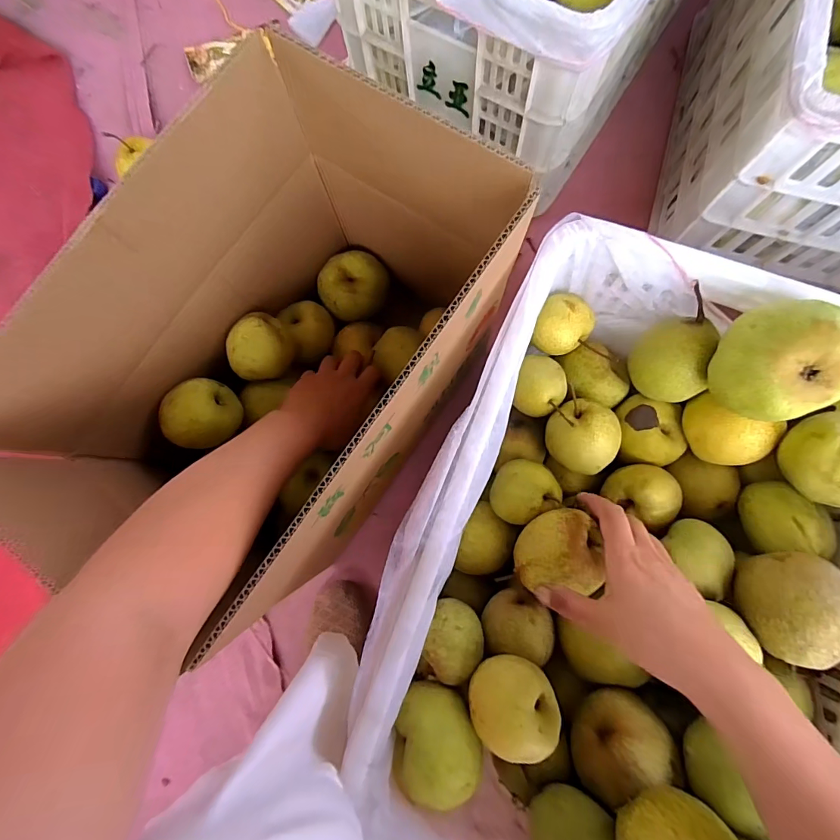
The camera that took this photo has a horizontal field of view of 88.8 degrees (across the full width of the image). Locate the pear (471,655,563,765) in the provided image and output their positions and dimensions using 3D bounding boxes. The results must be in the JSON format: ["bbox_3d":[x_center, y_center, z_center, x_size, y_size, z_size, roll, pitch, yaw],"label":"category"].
[{"bbox_3d":[0.077,0.233,0.358,0.068,0.063,0.067,0,81,3],"label":"pear"}]

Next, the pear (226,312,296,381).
[{"bbox_3d":[-0.184,-0.082,0.495,0.057,0.058,0.073,41,85,8],"label":"pear"}]

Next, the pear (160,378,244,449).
[{"bbox_3d":[-0.236,-0.005,0.467,0.067,0.061,0.064,0,81,3],"label":"pear"}]

